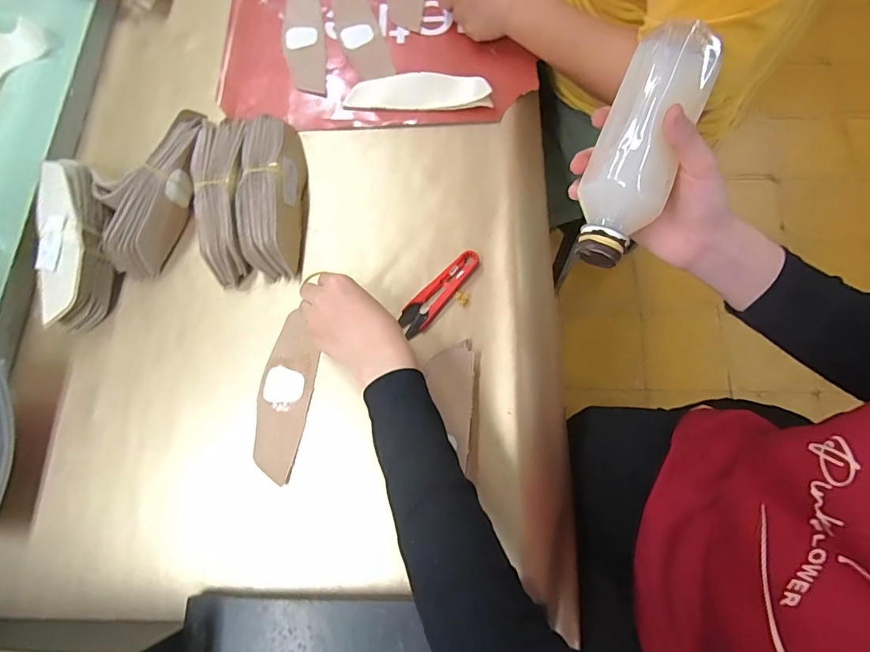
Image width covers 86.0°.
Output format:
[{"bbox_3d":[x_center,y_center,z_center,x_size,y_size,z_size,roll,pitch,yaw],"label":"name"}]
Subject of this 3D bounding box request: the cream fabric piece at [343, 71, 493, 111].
[{"bbox_3d":[-0.019,-0.274,0.541,0.165,0.007,0.046,4,85,7],"label":"cream fabric piece"}]

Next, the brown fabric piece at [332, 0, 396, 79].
[{"bbox_3d":[-0.096,-0.368,0.582,0.049,0.009,0.152,-18,73,-5],"label":"brown fabric piece"}]

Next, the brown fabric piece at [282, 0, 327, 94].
[{"bbox_3d":[-0.164,-0.360,0.581,0.050,0.009,0.162,-8,73,-1],"label":"brown fabric piece"}]

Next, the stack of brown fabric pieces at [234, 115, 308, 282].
[{"bbox_3d":[-0.172,-0.140,0.494,0.057,0.051,0.171,-1,74,3],"label":"stack of brown fabric pieces"}]

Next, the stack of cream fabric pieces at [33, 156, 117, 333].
[{"bbox_3d":[-0.375,-0.086,0.480,0.063,0.043,0.179,-5,88,-1],"label":"stack of cream fabric pieces"}]

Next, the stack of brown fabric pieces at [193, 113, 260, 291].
[{"bbox_3d":[-0.222,-0.135,0.494,0.051,0.052,0.180,-5,74,1],"label":"stack of brown fabric pieces"}]

